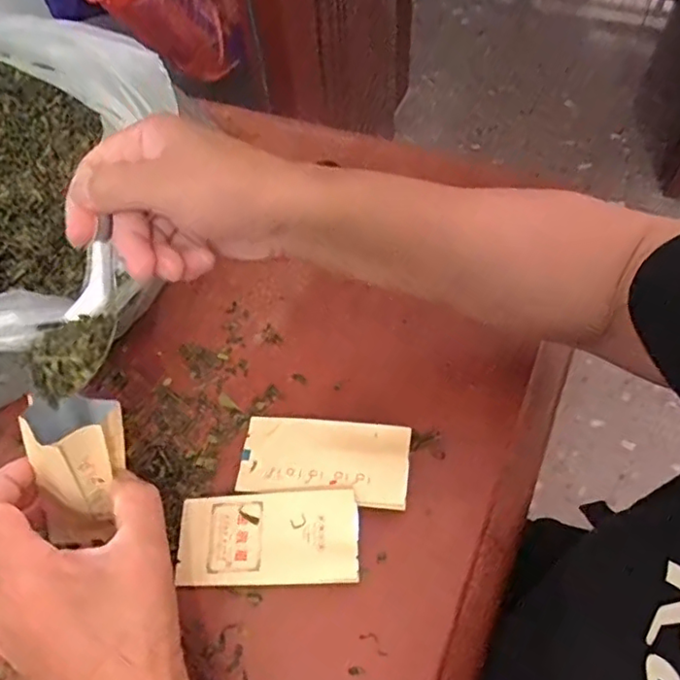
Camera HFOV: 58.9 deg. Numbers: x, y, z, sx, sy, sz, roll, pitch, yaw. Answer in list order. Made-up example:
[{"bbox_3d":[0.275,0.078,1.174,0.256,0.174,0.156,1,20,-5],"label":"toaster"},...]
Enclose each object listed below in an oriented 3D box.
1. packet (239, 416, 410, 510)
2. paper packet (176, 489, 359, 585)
[{"bbox_3d":[-0.010,0.076,0.389,0.107,0.010,0.050,4,64,10],"label":"packet"},{"bbox_3d":[-0.043,0.119,0.365,0.108,0.018,0.051,1,60,-1],"label":"paper packet"}]

